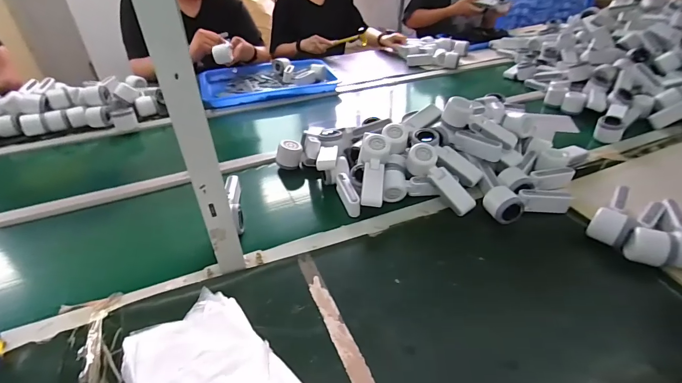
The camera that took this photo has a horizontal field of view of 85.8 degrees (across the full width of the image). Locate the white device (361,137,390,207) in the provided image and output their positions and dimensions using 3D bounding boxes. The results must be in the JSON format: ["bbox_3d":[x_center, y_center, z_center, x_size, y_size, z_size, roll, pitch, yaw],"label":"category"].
[{"bbox_3d":[0.067,-0.043,0.740,0.058,0.050,0.169,5,58,5],"label":"white device"}]

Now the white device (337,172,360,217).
[{"bbox_3d":[0.013,0.005,0.755,0.023,0.040,0.100,-11,38,-14],"label":"white device"}]

